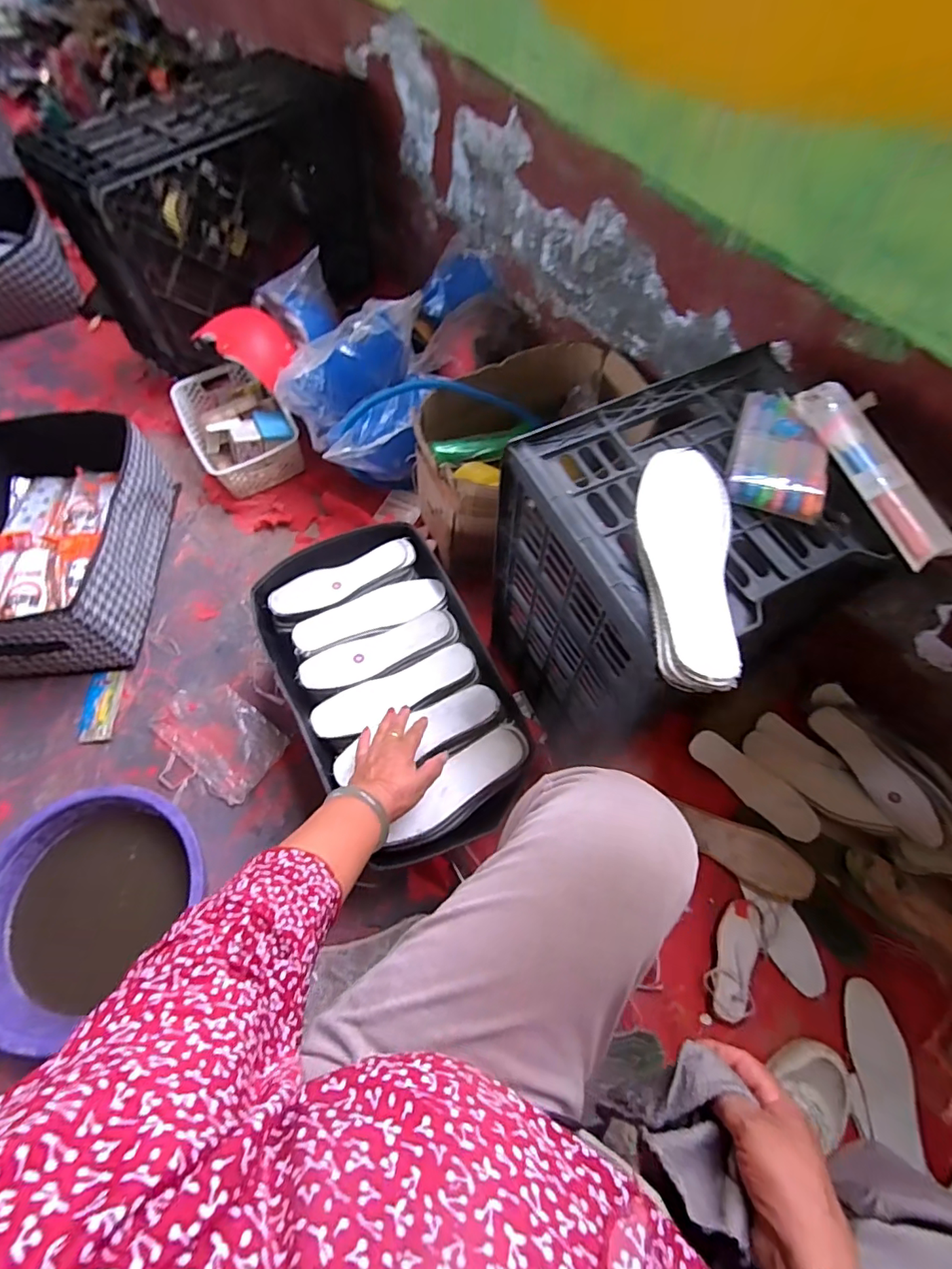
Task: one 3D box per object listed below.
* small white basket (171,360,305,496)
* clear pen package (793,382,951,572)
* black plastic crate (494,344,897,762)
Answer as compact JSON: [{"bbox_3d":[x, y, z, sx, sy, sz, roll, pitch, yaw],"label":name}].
[{"bbox_3d":[-0.504,-0.442,1.096,0.196,0.100,0.299,-33,69,-14],"label":"small white basket"},{"bbox_3d":[0.361,-0.152,0.479,0.040,0.025,0.196,-20,66,-10],"label":"clear pen package"},{"bbox_3d":[0.228,-0.051,0.689,0.324,0.430,0.269,-26,67,-12],"label":"black plastic crate"}]

